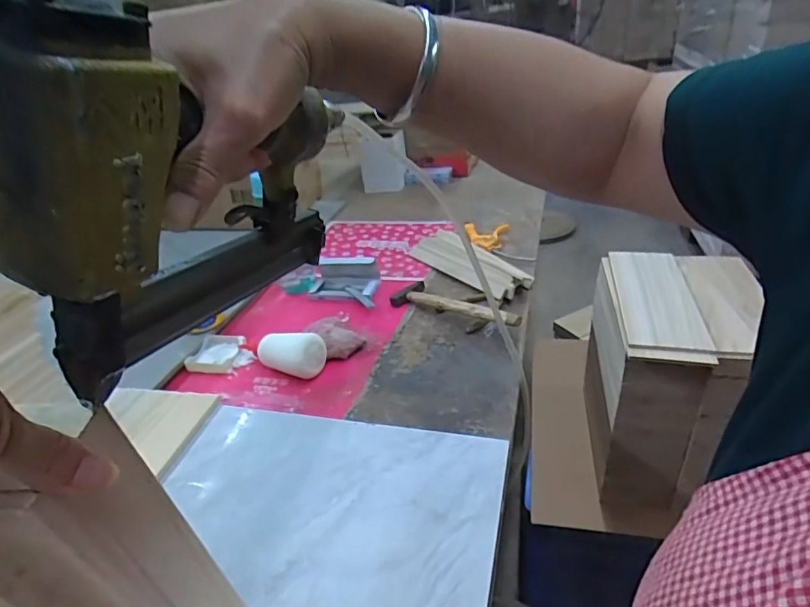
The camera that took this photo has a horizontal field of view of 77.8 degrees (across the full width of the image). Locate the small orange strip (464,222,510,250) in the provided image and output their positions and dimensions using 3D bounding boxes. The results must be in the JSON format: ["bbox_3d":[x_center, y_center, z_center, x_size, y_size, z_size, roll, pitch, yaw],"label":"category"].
[{"bbox_3d":[0.170,-0.142,1.051,0.090,0.022,0.125,0,31,12],"label":"small orange strip"}]

